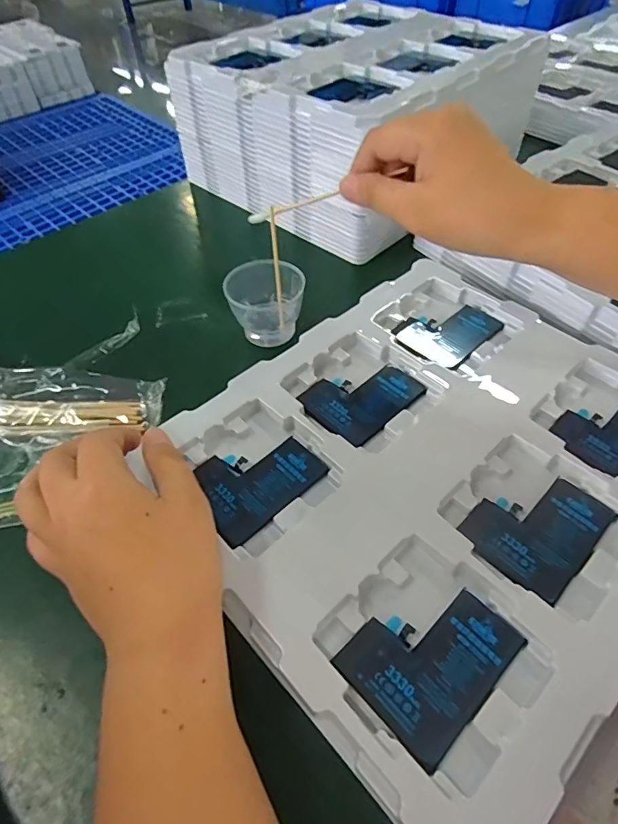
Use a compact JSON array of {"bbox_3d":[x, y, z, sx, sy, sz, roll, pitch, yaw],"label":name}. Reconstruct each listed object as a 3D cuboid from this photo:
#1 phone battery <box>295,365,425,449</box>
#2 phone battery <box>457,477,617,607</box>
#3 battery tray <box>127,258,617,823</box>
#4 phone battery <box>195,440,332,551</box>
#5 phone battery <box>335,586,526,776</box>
[{"bbox_3d":[0.038,-0.012,0.342,0.077,0.005,0.062,-37,60,-25],"label":"phone battery"},{"bbox_3d":[0.133,0.066,0.277,0.076,0.004,0.060,-37,60,-25],"label":"phone battery"},{"bbox_3d":[0.086,0.028,0.306,0.314,0.016,0.269,-36,60,-25],"label":"battery tray"},{"bbox_3d":[-0.034,0.041,0.302,0.076,0.005,0.060,-37,60,-25],"label":"phone battery"},{"bbox_3d":[0.060,0.119,0.235,0.076,0.004,0.060,-37,60,-25],"label":"phone battery"}]

